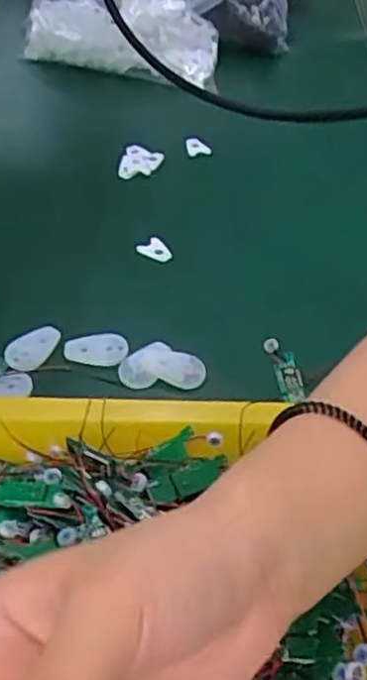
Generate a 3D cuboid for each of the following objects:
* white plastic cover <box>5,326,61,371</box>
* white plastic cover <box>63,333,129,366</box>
[{"bbox_3d":[-0.085,0.004,0.415,0.020,0.007,0.035,36,53,29],"label":"white plastic cover"},{"bbox_3d":[-0.050,0.006,0.415,0.036,0.009,0.016,-2,45,-5],"label":"white plastic cover"}]

